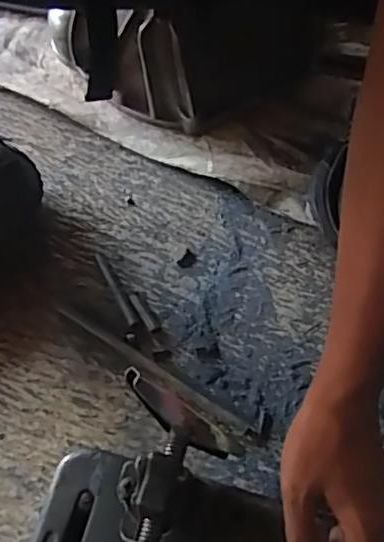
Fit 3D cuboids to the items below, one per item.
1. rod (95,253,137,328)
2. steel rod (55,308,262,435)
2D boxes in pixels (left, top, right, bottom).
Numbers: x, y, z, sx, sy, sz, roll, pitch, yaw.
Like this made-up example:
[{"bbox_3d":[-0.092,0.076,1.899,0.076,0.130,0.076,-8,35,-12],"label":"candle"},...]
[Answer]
[{"bbox_3d":[-0.080,0.020,0.620,0.008,0.006,0.091,-28,65,-10],"label":"rod"},{"bbox_3d":[-0.039,0.094,0.580,0.225,0.012,0.018,30,69,17],"label":"steel rod"}]

